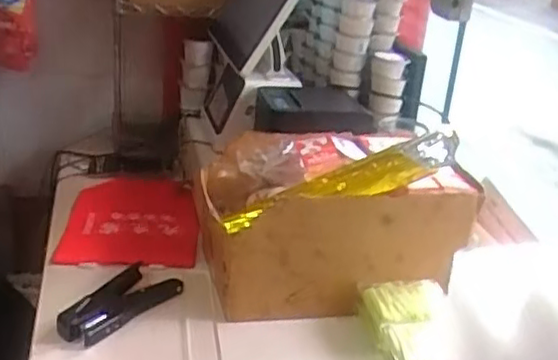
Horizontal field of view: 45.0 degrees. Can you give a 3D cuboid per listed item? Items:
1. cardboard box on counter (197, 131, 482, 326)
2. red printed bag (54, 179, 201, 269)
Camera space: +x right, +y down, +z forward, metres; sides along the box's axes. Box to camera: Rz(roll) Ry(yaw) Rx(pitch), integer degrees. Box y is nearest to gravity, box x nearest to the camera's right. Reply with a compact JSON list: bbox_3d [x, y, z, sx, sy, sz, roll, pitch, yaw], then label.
[{"bbox_3d":[0.073,0.039,0.952,0.333,0.228,0.202,0,25,-10],"label":"cardboard box on counter"},{"bbox_3d":[-0.238,0.059,1.113,0.206,0.034,0.275,2,24,-6],"label":"red printed bag"}]

